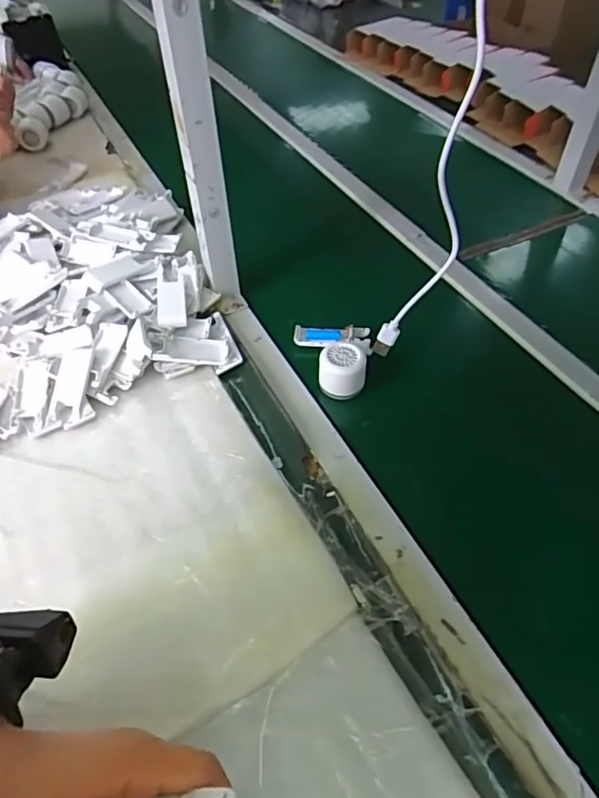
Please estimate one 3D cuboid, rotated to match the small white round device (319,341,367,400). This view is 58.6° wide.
[{"bbox_3d":[0.054,-0.038,0.682,0.059,0.051,0.049,2,48,2],"label":"small white round device"}]

